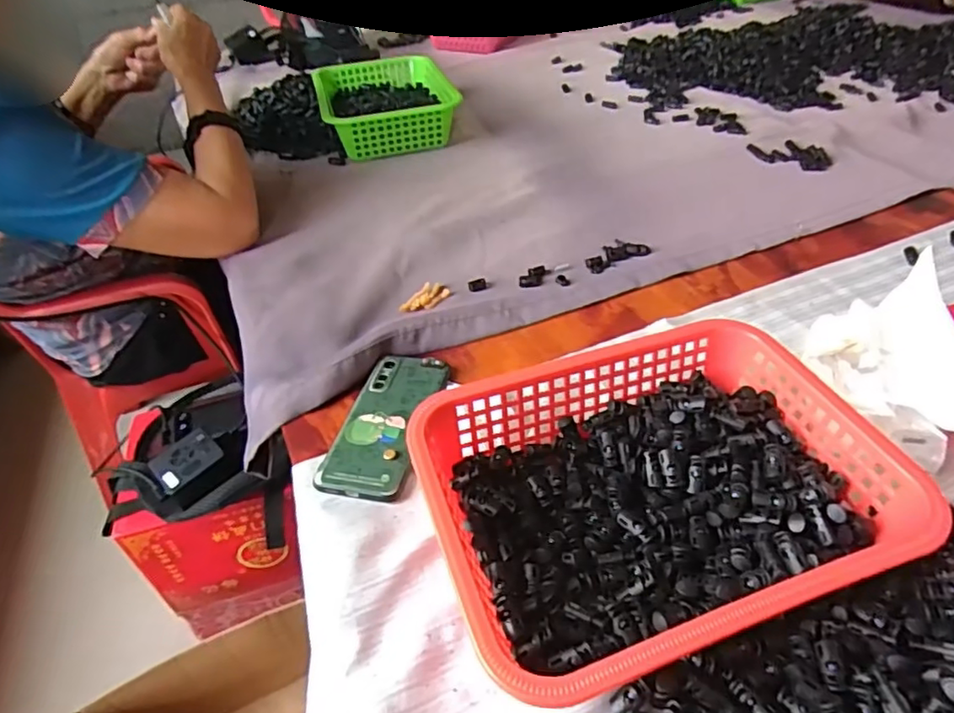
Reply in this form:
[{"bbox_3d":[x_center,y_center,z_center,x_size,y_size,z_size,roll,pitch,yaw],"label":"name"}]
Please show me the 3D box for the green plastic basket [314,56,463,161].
[{"bbox_3d":[-0.161,-0.441,1.037,0.219,0.069,0.272,-12,44,-9],"label":"green plastic basket"}]

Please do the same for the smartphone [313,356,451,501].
[{"bbox_3d":[-0.079,0.055,0.526,0.073,0.011,0.157,8,44,13],"label":"smartphone"}]

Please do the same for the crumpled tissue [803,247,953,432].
[{"bbox_3d":[0.333,-0.008,0.490,0.070,0.113,0.174,-3,43,1],"label":"crumpled tissue"}]

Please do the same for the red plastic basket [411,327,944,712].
[{"bbox_3d":[0.117,0.092,0.417,0.292,0.079,0.217,-15,44,-12],"label":"red plastic basket"}]

